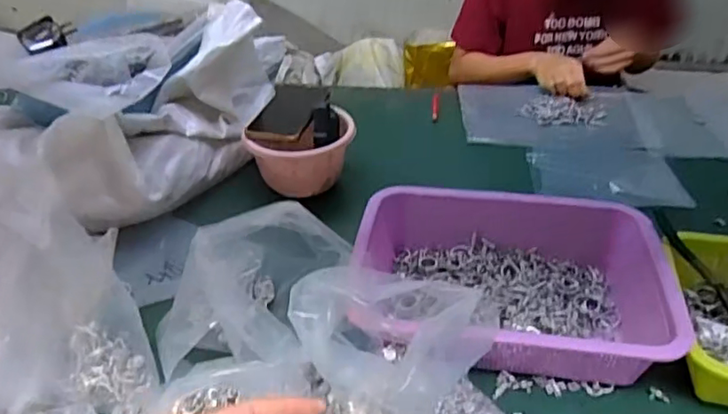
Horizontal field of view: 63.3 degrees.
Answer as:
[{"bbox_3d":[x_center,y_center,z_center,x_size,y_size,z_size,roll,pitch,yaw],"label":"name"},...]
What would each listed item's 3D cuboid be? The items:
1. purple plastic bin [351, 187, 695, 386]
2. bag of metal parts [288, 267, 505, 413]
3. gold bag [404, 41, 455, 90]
[{"bbox_3d":[0.151,0.066,0.620,0.307,0.075,0.223,10,36,14],"label":"purple plastic bin"},{"bbox_3d":[0.041,0.134,0.471,0.154,0.146,0.123,-14,37,-19],"label":"bag of metal parts"},{"bbox_3d":[0.170,-0.371,1.558,0.136,0.114,0.021,3,22,24],"label":"gold bag"}]

